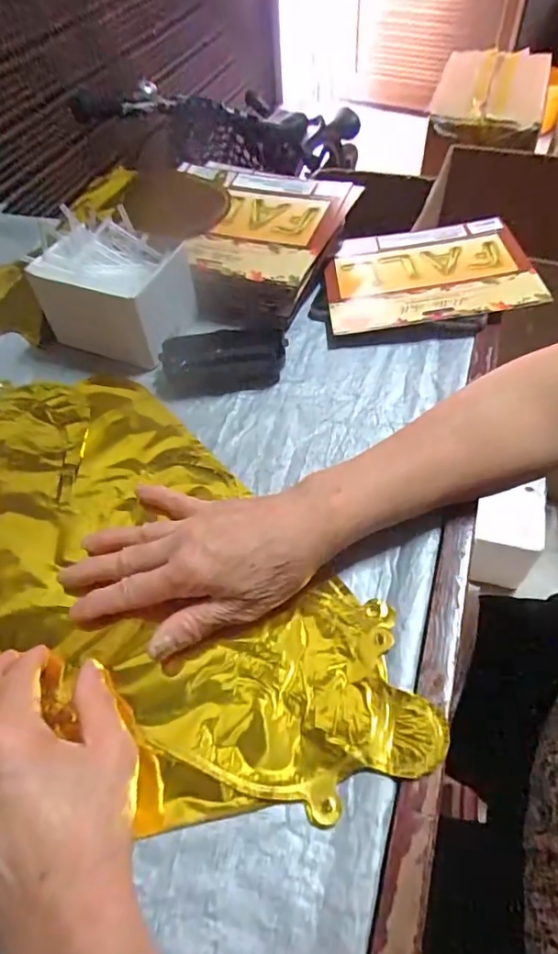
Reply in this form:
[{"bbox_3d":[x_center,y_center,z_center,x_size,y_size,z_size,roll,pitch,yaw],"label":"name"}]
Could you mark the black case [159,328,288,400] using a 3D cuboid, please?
[{"bbox_3d":[-0.050,-0.106,0.477,0.109,0.025,0.059,-11,53,-5],"label":"black case"}]

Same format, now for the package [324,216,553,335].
[{"bbox_3d":[0.146,-0.203,0.526,0.191,0.029,0.153,-2,54,3],"label":"package"}]

